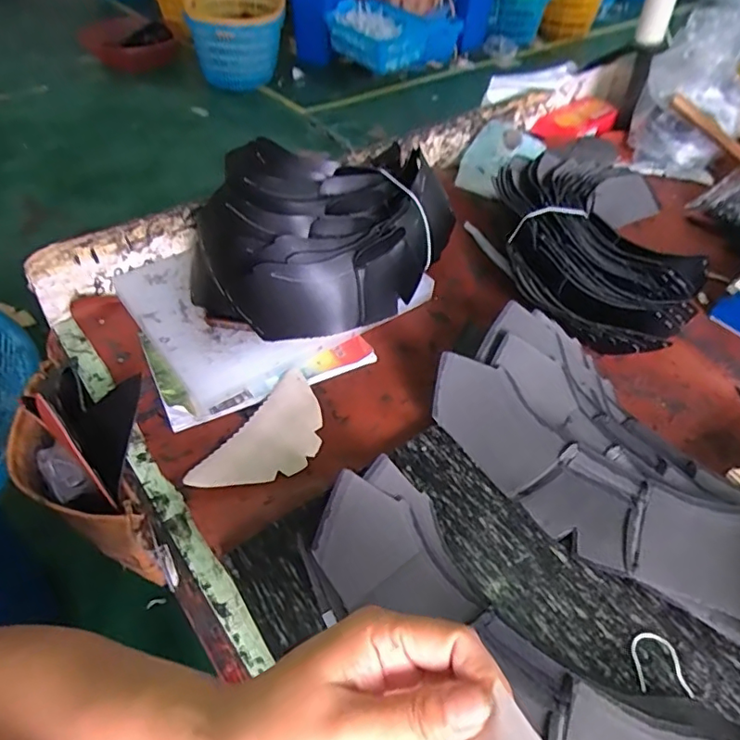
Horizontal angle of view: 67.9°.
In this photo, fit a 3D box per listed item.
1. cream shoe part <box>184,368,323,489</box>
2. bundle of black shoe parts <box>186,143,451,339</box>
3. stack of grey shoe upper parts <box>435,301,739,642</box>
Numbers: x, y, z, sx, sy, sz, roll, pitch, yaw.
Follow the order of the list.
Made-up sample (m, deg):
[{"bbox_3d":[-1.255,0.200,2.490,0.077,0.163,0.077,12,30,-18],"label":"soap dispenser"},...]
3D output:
[{"bbox_3d":[-0.087,0.063,0.499,0.074,0.012,0.146,25,51,20],"label":"cream shoe part"},{"bbox_3d":[-0.050,-0.149,0.589,0.238,0.101,0.233,2,48,-2],"label":"bundle of black shoe parts"},{"bbox_3d":[0.208,0.083,0.431,0.146,0.089,0.333,-28,54,-26],"label":"stack of grey shoe upper parts"}]

